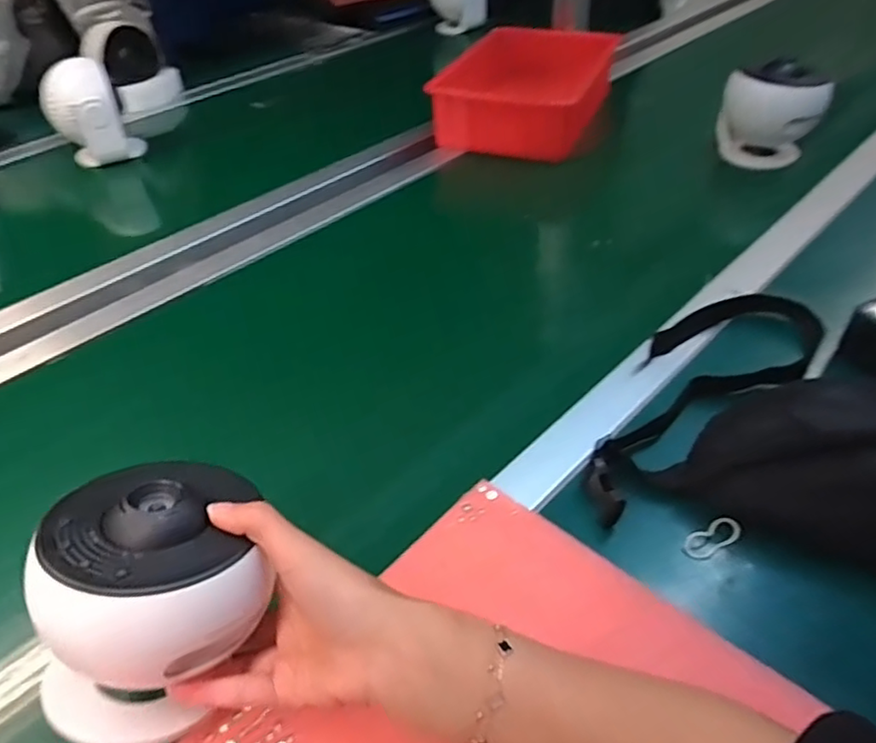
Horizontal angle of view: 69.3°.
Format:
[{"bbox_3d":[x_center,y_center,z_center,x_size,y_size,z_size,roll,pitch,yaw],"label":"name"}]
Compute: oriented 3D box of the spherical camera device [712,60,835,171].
[{"bbox_3d":[0.487,-0.381,0.925,0.132,0.132,0.168,14,46,21],"label":"spherical camera device"}]

